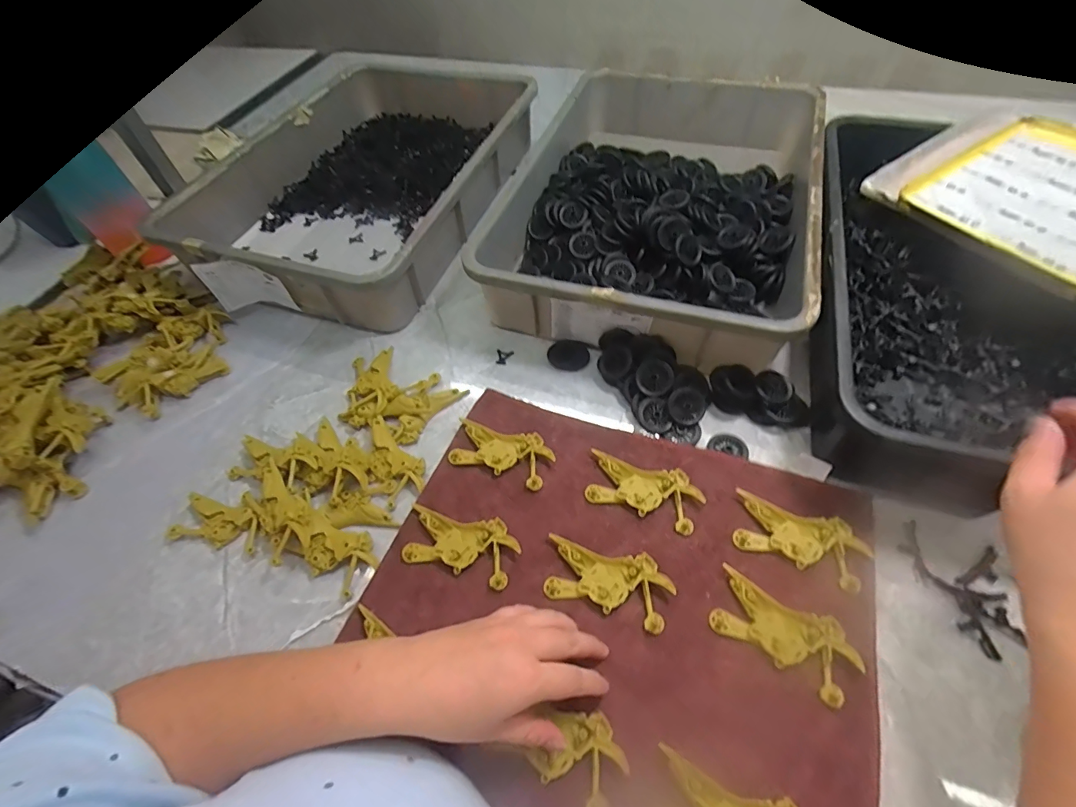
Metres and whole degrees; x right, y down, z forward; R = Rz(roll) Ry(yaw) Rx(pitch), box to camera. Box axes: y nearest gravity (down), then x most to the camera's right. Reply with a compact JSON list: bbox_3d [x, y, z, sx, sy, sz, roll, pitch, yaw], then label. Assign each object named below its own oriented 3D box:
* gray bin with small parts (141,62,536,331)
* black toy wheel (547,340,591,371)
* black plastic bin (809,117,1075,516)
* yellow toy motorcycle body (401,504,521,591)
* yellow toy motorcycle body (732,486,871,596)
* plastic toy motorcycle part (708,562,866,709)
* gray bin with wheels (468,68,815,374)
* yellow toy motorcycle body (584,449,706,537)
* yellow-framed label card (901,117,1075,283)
[{"bbox_3d":[-0.251,-0.343,0.700,0.426,0.118,0.514,17,56,17],"label":"gray bin with small parts"},{"bbox_3d":[0.035,-0.054,0.537,0.047,0.012,0.037,11,54,13],"label":"black toy wheel"},{"bbox_3d":[0.479,-0.108,0.484,0.368,0.111,0.478,15,55,15],"label":"black plastic bin"},{"bbox_3d":[-0.068,0.123,0.410,0.099,0.010,0.052,12,55,14],"label":"yellow toy motorcycle body"},{"bbox_3d":[0.220,0.114,0.393,0.101,0.010,0.050,19,57,18],"label":"yellow toy motorcycle body"},{"bbox_3d":[0.186,0.174,0.355,0.100,0.011,0.052,28,60,23],"label":"plastic toy motorcycle part"},{"bbox_3d":[0.166,-0.274,0.630,0.353,0.116,0.528,13,55,14],"label":"gray bin with wheels"},{"bbox_3d":[0.097,0.080,0.430,0.102,0.013,0.051,17,56,17],"label":"yellow toy motorcycle body"},{"bbox_3d":[0.554,-0.224,0.495,0.242,0.013,0.199,-31,58,-12],"label":"yellow-framed label card"}]

